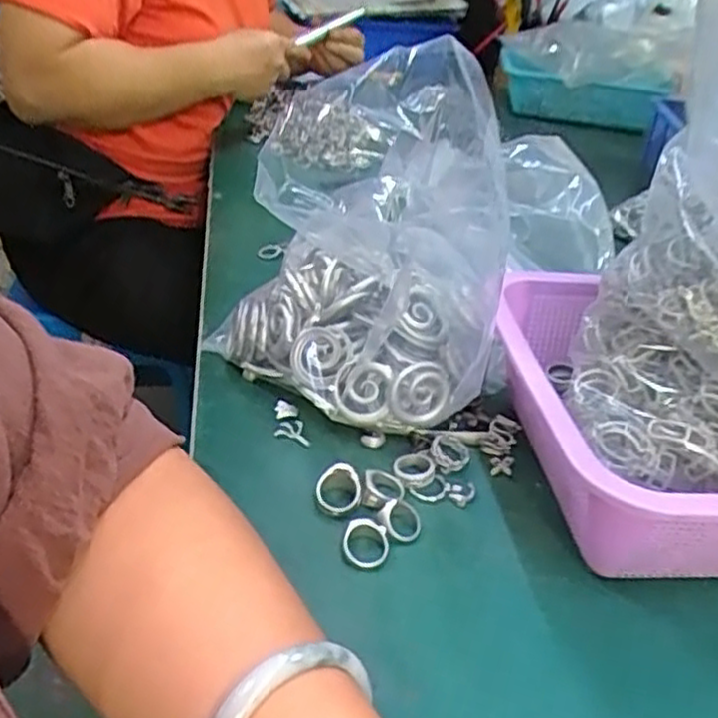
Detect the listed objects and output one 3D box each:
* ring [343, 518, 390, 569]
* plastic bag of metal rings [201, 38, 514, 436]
[{"bbox_3d":[0.003,0.093,0.372,0.024,0.006,0.024,1,58,-1],"label":"ring"},{"bbox_3d":[0.003,-0.064,0.436,0.159,0.219,0.104,2,32,-6],"label":"plastic bag of metal rings"}]

